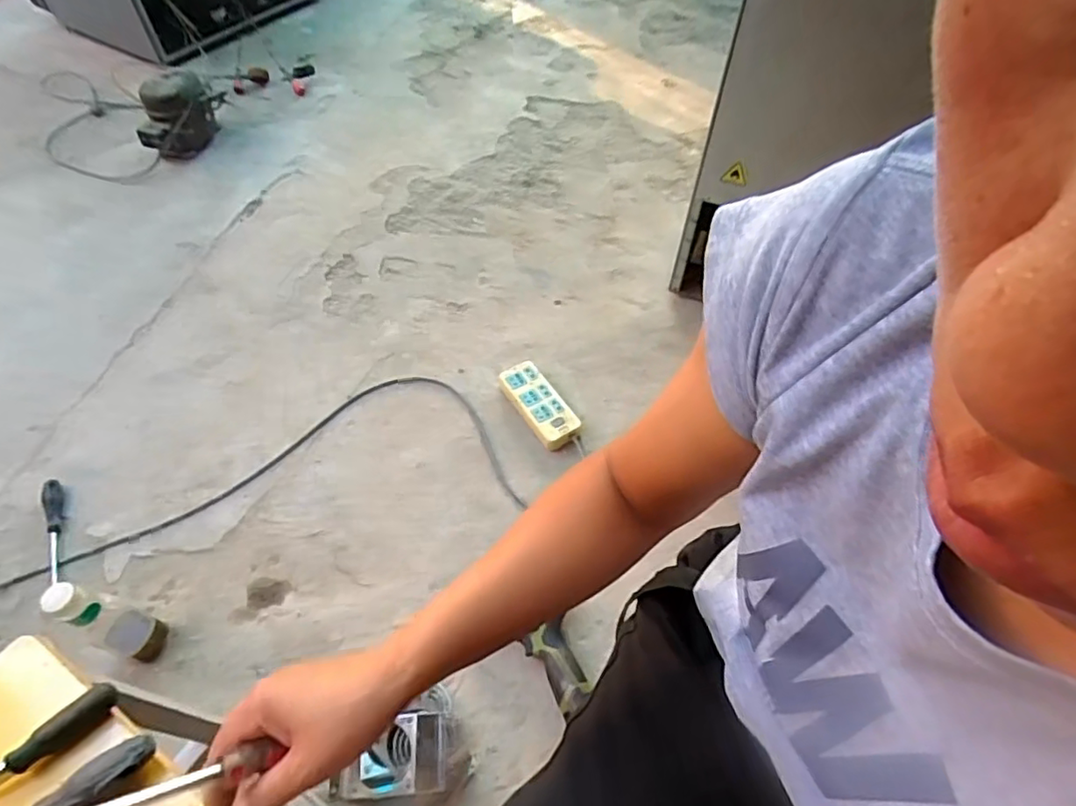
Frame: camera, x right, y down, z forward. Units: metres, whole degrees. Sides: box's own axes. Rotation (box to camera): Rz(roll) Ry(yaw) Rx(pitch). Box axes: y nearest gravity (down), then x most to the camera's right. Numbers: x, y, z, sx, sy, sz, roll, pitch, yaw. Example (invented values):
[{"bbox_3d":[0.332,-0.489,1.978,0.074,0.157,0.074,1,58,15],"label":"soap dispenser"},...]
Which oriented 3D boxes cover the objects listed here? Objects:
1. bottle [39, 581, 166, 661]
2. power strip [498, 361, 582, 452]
[{"bbox_3d":[-0.584,0.307,0.808,0.074,0.215,0.058,17,57,10],"label":"bottle"},{"bbox_3d":[0.002,0.001,1.131,0.085,0.033,0.194,-27,61,-18],"label":"power strip"}]

